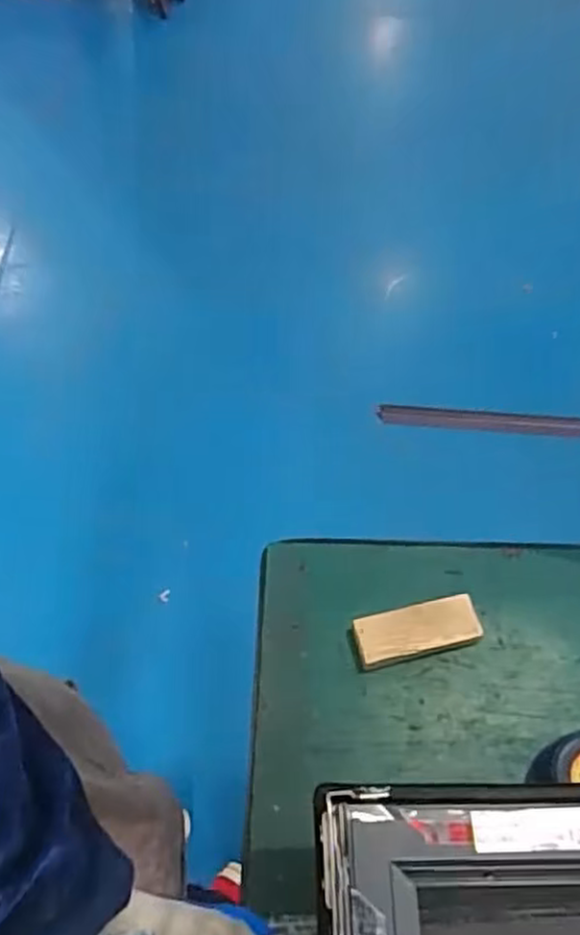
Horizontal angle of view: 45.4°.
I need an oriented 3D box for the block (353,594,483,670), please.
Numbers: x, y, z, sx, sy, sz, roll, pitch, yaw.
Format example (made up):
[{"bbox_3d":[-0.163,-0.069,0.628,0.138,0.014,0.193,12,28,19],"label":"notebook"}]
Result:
[{"bbox_3d":[0.099,0.129,0.544,0.095,0.020,0.037,-12,61,-5],"label":"block"}]

